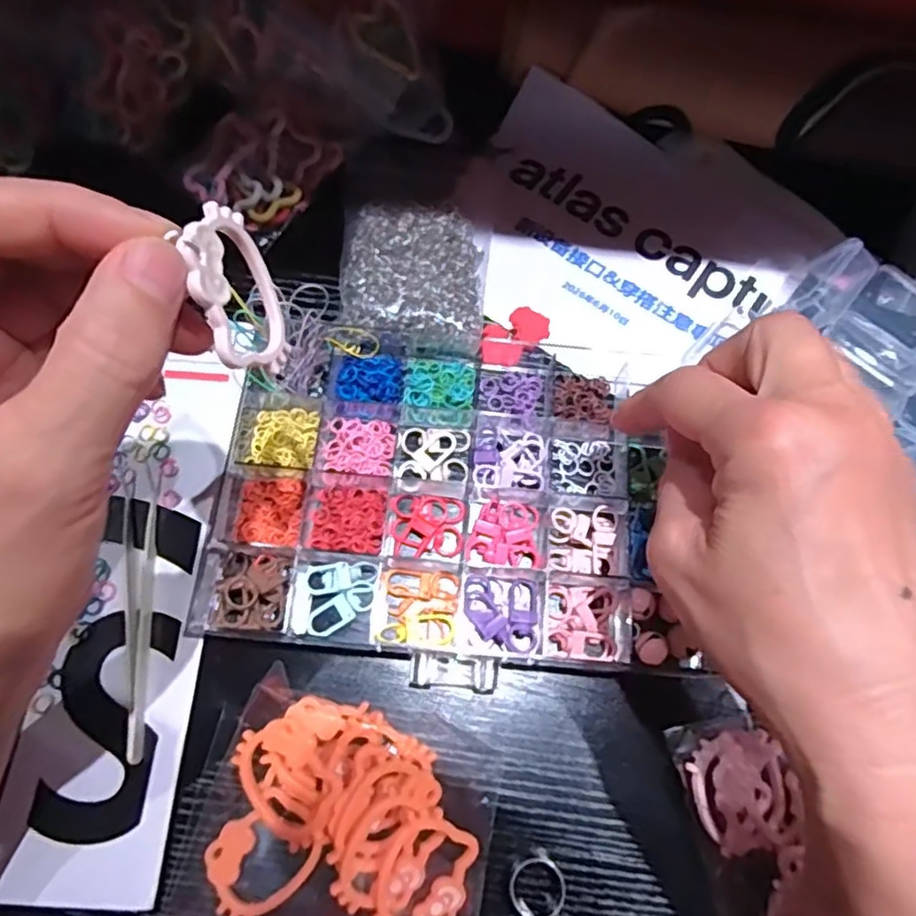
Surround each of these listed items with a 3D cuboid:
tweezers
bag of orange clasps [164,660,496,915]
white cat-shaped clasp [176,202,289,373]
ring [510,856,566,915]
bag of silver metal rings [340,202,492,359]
[{"bbox_3d":[-0.130,0.059,0.265,0.013,0.011,0.118,-9,72,-5],"label":"tweezers"},{"bbox_3d":[-0.043,0.136,0.237,0.109,0.017,0.086,13,71,3],"label":"bag of orange clasps"},{"bbox_3d":[-0.059,-0.045,0.175,0.004,0.036,0.043,-8,102,16],"label":"white cat-shaped clasp"},{"bbox_3d":[0.029,0.159,0.238,0.021,0.004,0.021,4,67,-10],"label":"ring"},{"bbox_3d":[-0.022,-0.094,0.323,0.070,0.012,0.081,4,71,0],"label":"bag of silver metal rings"}]

